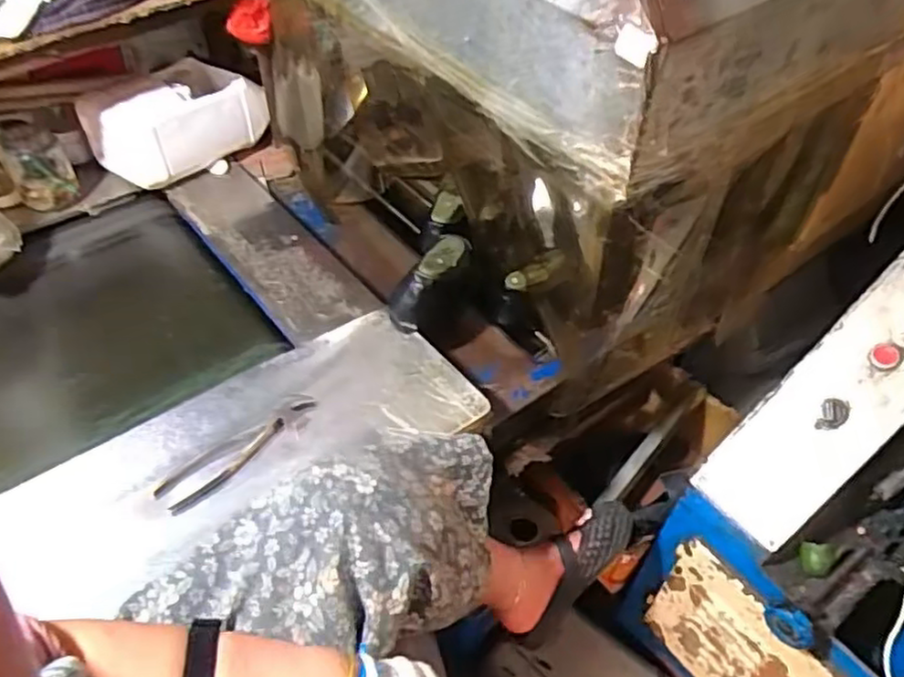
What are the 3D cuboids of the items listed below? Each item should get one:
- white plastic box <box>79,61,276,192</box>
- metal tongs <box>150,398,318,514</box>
[{"bbox_3d":[-0.453,-0.369,1.134,0.264,0.122,0.164,-33,57,-27],"label":"white plastic box"},{"bbox_3d":[-0.236,0.126,0.778,0.190,0.017,0.048,-33,57,-27],"label":"metal tongs"}]

